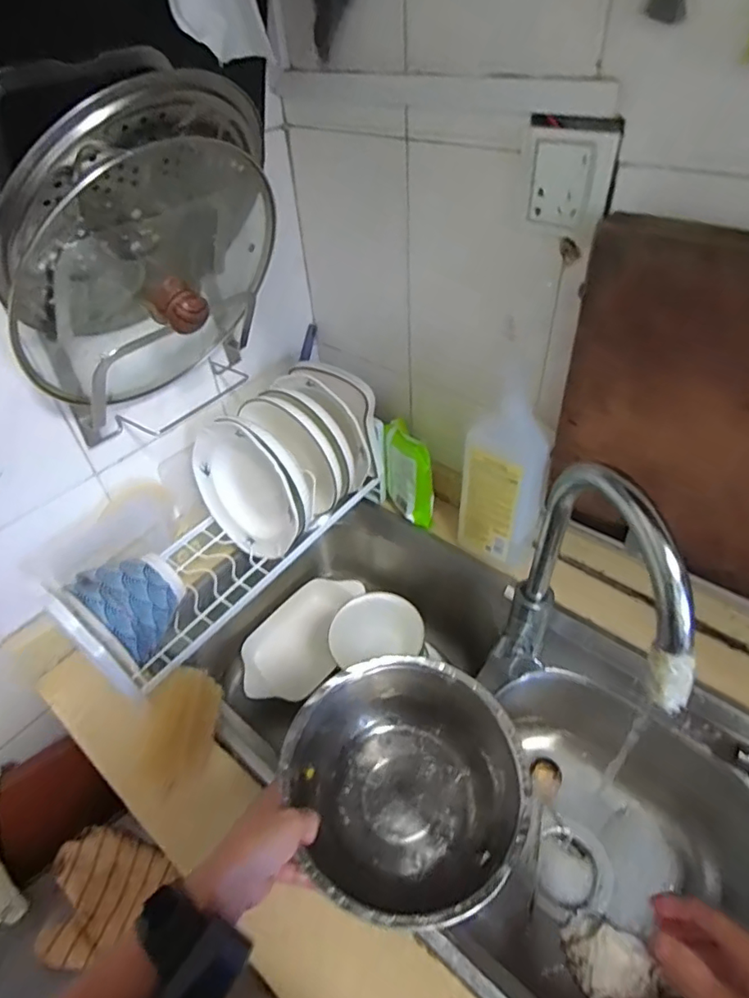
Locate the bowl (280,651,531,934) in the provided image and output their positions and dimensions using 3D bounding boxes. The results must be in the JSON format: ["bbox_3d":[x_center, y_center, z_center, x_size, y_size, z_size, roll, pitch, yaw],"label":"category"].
[{"bbox_3d":[0.027,0.261,0.495,0.204,0.092,0.199,-2,44,2],"label":"bowl"}]

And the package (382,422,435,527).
[{"bbox_3d":[0.050,-0.034,0.793,0.076,0.159,0.033,24,46,34],"label":"package"}]

